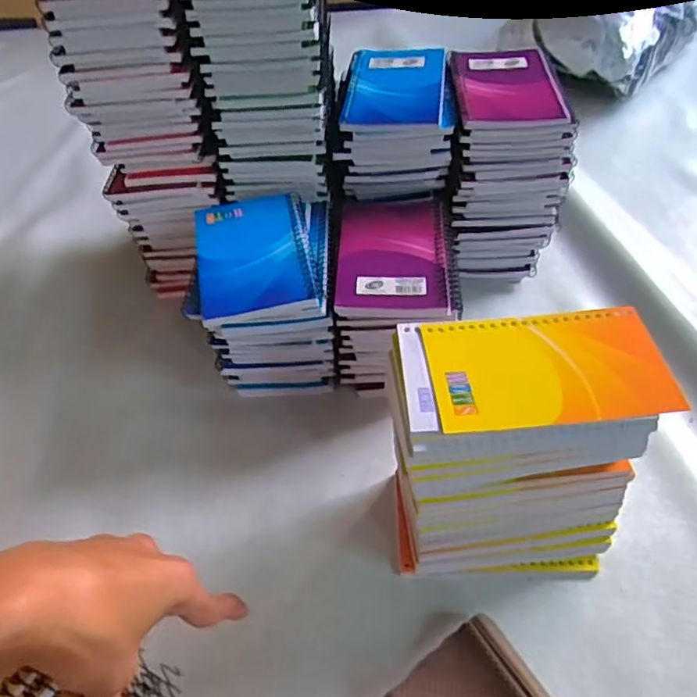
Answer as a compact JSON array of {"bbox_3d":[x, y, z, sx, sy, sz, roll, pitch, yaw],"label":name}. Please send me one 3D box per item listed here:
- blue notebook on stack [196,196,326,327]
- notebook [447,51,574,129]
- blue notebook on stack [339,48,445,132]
[{"bbox_3d":[-0.071,-0.072,0.465,0.085,0.012,0.127,-10,47,-5],"label":"blue notebook on stack"},{"bbox_3d":[0.133,-0.223,0.522,0.085,0.012,0.126,-2,49,3],"label":"notebook"},{"bbox_3d":[0.039,-0.223,0.524,0.080,0.008,0.129,2,49,8],"label":"blue notebook on stack"}]

